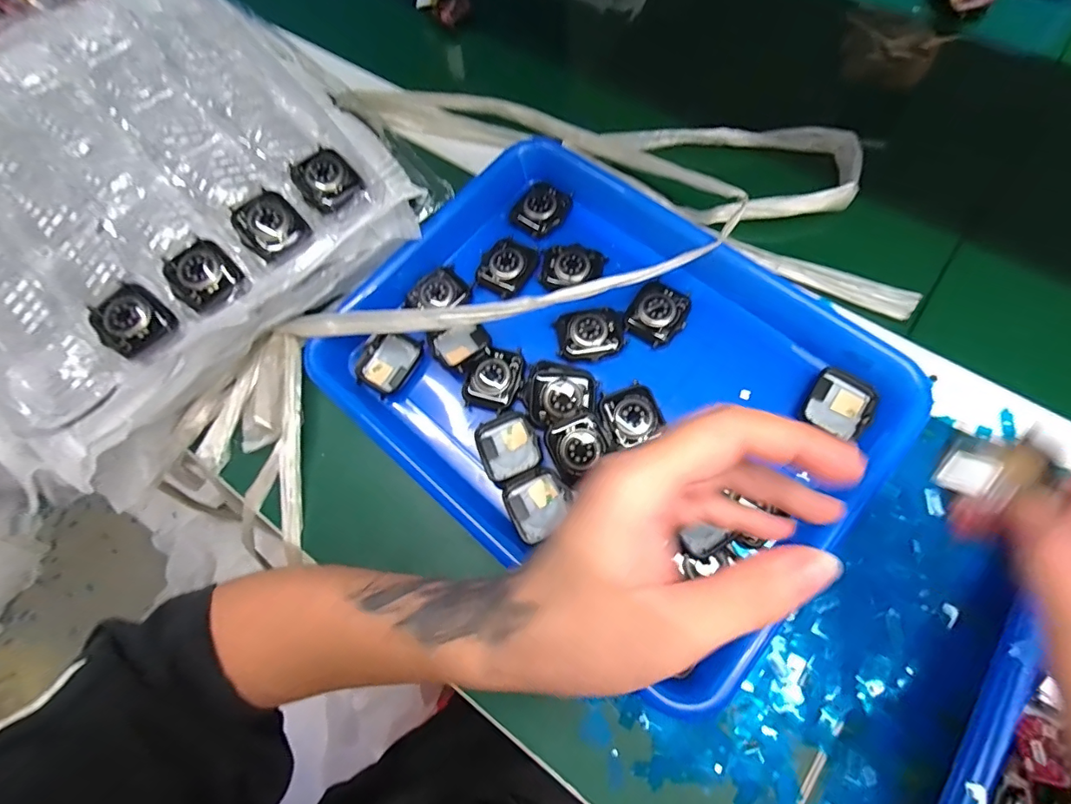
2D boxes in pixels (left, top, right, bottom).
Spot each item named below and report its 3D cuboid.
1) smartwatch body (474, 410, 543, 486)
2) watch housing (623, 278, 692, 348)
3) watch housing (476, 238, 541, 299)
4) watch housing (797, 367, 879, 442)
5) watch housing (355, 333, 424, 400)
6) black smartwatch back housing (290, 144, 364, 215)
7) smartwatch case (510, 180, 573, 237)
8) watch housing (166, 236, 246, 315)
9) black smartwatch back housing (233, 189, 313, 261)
[{"bbox_3d":[-0.018,0.029,0.323,0.039,0.008,0.042,-27,71,-2],"label":"smartwatch body"},{"bbox_3d":[0.084,-0.061,0.342,0.038,0.010,0.042,29,78,15],"label":"watch housing"},{"bbox_3d":[-0.020,-0.101,0.361,0.037,0.008,0.043,24,76,14],"label":"watch housing"},{"bbox_3d":[0.190,0.001,0.310,0.037,0.009,0.041,27,77,15],"label":"watch housing"},{"bbox_3d":[-0.103,-0.027,0.348,0.036,0.010,0.043,30,91,13],"label":"watch housing"},{"bbox_3d":[-0.139,-0.149,0.329,0.037,0.009,0.048,-33,71,-4],"label":"black smartwatch back housing"},{"bbox_3d":[0.004,-0.149,0.381,0.037,0.011,0.042,32,78,16],"label":"smartwatch case"},{"bbox_3d":[-0.206,-0.078,0.308,0.046,0.014,0.037,40,81,17],"label":"watch housing"},{"bbox_3d":[-0.170,-0.114,0.318,0.043,0.011,0.036,39,80,17],"label":"black smartwatch back housing"}]

